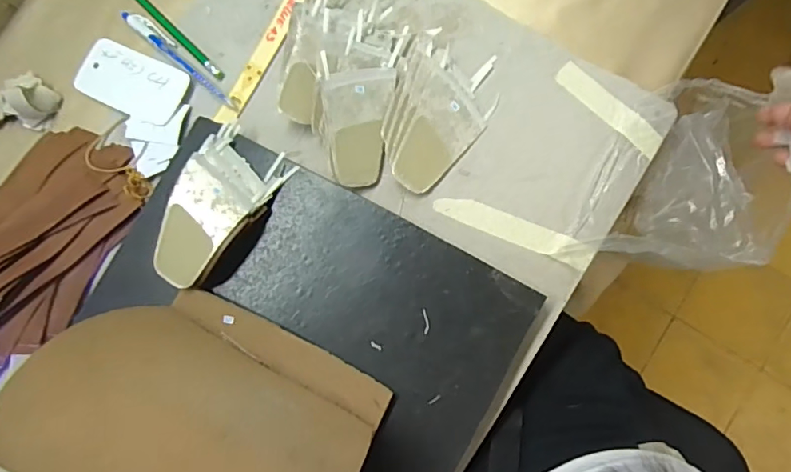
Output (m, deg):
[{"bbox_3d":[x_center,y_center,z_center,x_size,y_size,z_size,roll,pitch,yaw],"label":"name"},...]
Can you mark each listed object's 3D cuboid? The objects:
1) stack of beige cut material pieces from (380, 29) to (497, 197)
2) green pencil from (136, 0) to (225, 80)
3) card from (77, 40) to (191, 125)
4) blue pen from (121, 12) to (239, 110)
[{"bbox_3d":[0.033,-0.096,0.397,0.076,0.018,0.120,17,84,6],"label":"stack of beige cut material pieces"},{"bbox_3d":[-0.200,-0.184,0.433,0.143,0.004,0.008,44,88,8],"label":"green pencil"},{"bbox_3d":[-0.227,-0.133,0.429,0.099,0.006,0.054,24,85,7],"label":"card"},{"bbox_3d":[-0.184,-0.152,0.425,0.132,0.010,0.015,41,87,8],"label":"blue pen"}]

